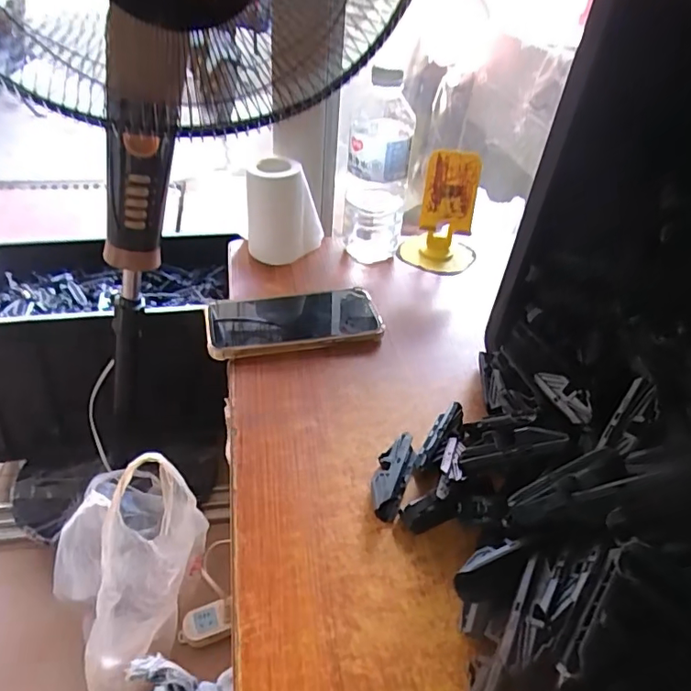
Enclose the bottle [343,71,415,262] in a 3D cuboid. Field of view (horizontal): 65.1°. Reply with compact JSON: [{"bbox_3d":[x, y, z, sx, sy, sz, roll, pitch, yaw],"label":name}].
[{"bbox_3d":[0.037,-0.202,0.627,0.073,0.209,0.076,7,38,1],"label":"bottle"}]

